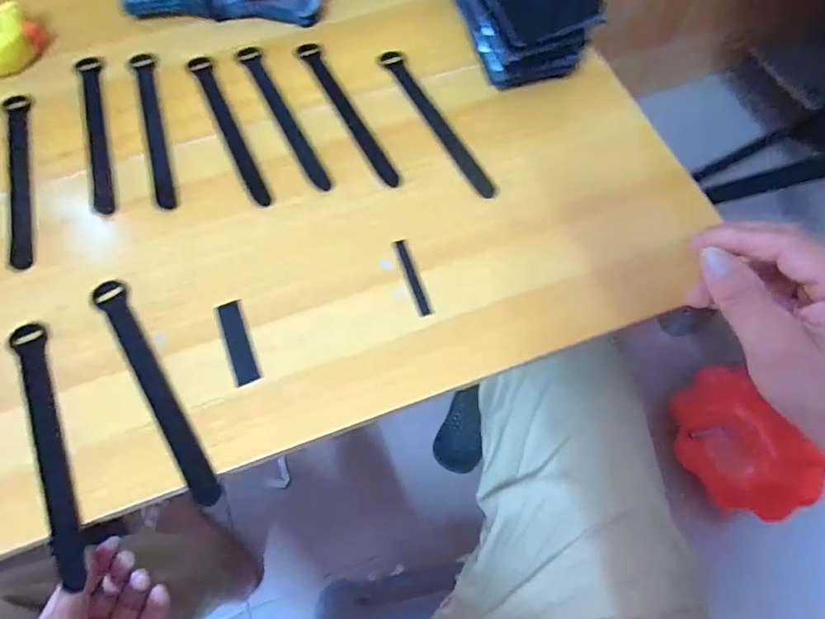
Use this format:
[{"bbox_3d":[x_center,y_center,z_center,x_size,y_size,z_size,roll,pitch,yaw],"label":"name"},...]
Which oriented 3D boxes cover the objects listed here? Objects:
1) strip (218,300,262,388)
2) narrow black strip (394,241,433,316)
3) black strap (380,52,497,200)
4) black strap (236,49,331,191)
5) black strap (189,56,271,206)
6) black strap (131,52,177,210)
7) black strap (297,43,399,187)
[{"bbox_3d":[-0.133,0.025,0.391,0.019,0.005,0.070,-20,68,-8],"label":"strip"},{"bbox_3d":[0.000,-0.026,0.411,0.010,0.004,0.070,-17,68,-7],"label":"narrow black strip"},{"bbox_3d":[0.022,-0.179,0.477,0.018,0.006,0.195,-27,69,-11],"label":"black strap"},{"bbox_3d":[-0.124,-0.185,0.478,0.020,0.004,0.199,-24,69,-10],"label":"black strap"},{"bbox_3d":[-0.170,-0.171,0.475,0.019,0.004,0.194,-26,69,-10],"label":"black strap"},{"bbox_3d":[-0.241,-0.172,0.478,0.020,0.005,0.193,-18,68,-7],"label":"black strap"},{"bbox_3d":[-0.061,-0.188,0.478,0.019,0.004,0.190,-27,69,-11],"label":"black strap"}]

